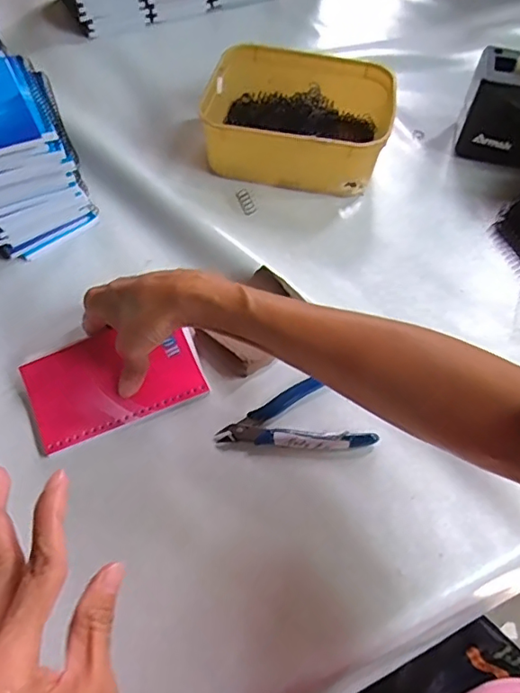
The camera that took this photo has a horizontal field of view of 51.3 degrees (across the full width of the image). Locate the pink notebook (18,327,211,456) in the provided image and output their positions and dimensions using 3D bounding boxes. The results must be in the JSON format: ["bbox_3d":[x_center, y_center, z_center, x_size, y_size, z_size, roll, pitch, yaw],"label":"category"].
[{"bbox_3d":[-0.114,0.025,0.433,0.132,0.006,0.078,-21,72,-16],"label":"pink notebook"}]

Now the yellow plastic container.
[{"bbox_3d":[0.040,-0.247,0.596,0.194,0.071,0.165,10,54,6],"label":"yellow plastic container"}]

